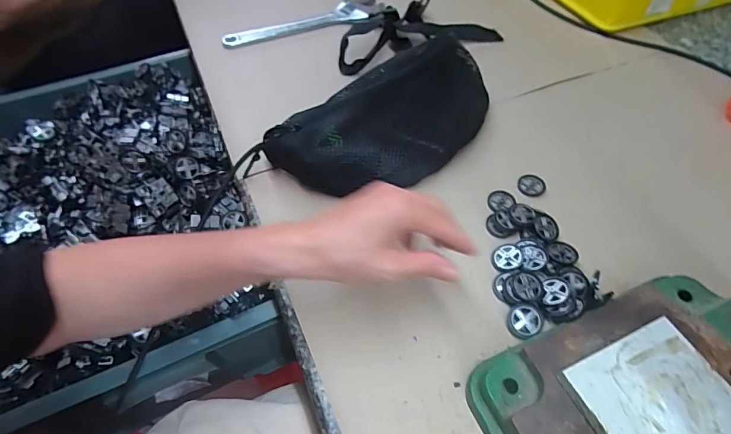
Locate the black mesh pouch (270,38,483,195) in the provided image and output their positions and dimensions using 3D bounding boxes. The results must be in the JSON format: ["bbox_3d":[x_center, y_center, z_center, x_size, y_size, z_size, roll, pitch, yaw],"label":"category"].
[{"bbox_3d":[0.047,-0.107,0.453,0.288,0.078,0.108,-29,59,-20],"label":"black mesh pouch"}]

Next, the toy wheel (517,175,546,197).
[{"bbox_3d":[0.174,-0.032,0.448,0.027,0.005,0.027,0,53,0],"label":"toy wheel"}]

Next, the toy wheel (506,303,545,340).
[{"bbox_3d":[0.131,0.085,0.349,0.029,0.007,0.027,0,53,0],"label":"toy wheel"}]

